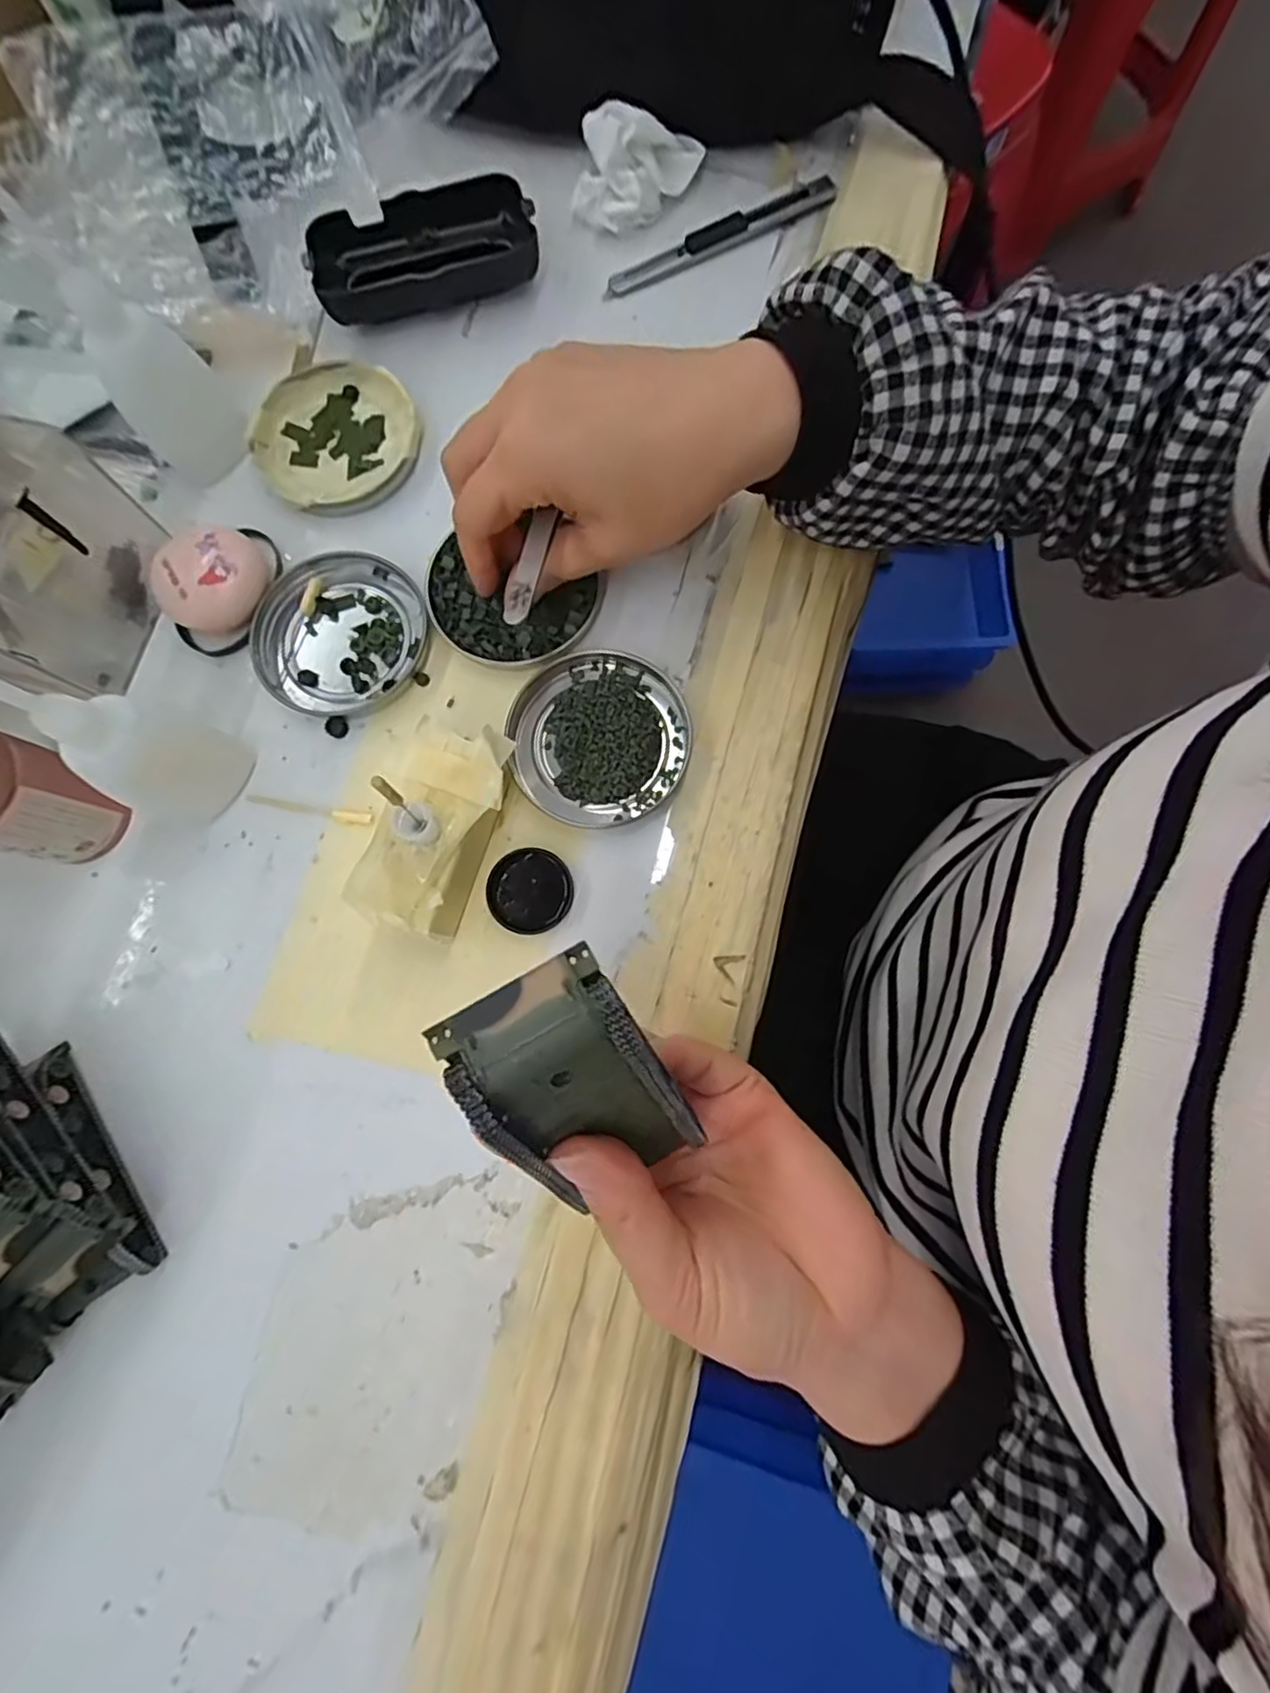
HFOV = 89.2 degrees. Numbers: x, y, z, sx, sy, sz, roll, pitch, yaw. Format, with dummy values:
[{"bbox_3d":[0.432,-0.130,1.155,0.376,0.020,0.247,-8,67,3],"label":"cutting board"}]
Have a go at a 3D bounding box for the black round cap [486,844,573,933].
[{"bbox_3d":[-0.044,0.019,0.272,0.034,0.008,0.035,0,80,1],"label":"black round cap"}]

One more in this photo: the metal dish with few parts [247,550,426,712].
[{"bbox_3d":[-0.137,-0.098,0.298,0.074,0.007,0.077,0,80,1],"label":"metal dish with few parts"}]

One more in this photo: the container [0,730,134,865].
[{"bbox_3d":[-0.241,-0.019,0.254,0.036,0.069,0.043,17,81,4],"label":"container"}]

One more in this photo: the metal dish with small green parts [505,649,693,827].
[{"bbox_3d":[-0.016,-0.050,0.283,0.077,0.009,0.076,0,80,1],"label":"metal dish with small green parts"}]

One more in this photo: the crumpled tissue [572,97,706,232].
[{"bbox_3d":[0.001,-0.346,0.326,0.064,0.028,0.044,2,80,2],"label":"crumpled tissue"}]

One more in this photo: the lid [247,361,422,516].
[{"bbox_3d":[-0.147,-0.201,0.317,0.078,0.011,0.078,0,80,1],"label":"lid"}]

